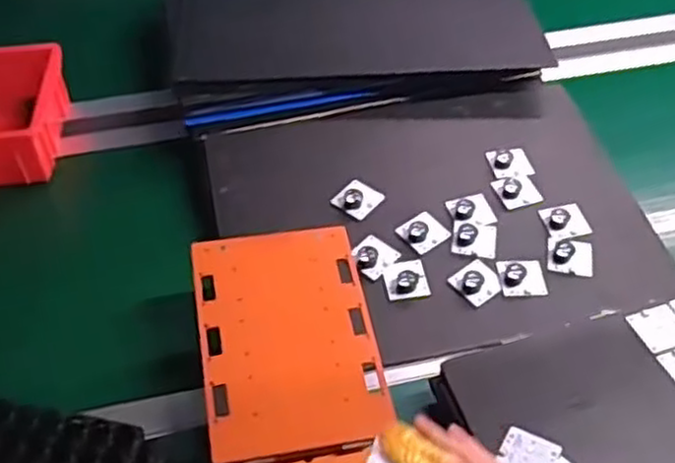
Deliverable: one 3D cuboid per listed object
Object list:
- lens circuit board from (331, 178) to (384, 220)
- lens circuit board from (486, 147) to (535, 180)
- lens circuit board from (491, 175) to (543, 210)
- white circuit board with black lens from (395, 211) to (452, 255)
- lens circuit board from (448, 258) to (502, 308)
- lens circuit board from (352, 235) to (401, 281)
[{"bbox_3d":[0.024,-0.040,0.864,0.047,0.012,0.049,32,55,31],"label":"lens circuit board"},{"bbox_3d":[0.217,-0.089,0.902,0.050,0.011,0.049,-5,45,-1],"label":"lens circuit board"},{"bbox_3d":[0.218,-0.049,0.878,0.050,0.015,0.045,-15,46,-11],"label":"lens circuit board"},{"bbox_3d":[0.100,0.001,0.836,0.051,0.020,0.045,-30,50,-23],"label":"white circuit board with black lens"},{"bbox_3d":[0.152,0.054,0.794,0.048,0.021,0.047,-31,52,-25],"label":"lens circuit board"},{"bbox_3d":[0.040,0.029,0.811,0.043,0.014,0.045,29,54,29],"label":"lens circuit board"}]

